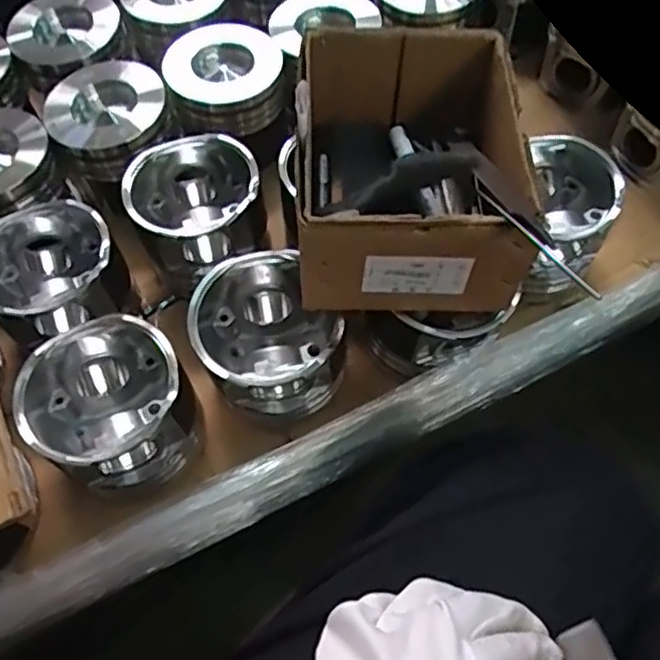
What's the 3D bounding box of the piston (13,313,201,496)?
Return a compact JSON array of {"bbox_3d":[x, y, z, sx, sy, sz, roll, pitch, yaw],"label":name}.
[{"bbox_3d":[-0.159,0.054,0.479,0.106,0.075,0.102,-2,59,3],"label":"piston"}]

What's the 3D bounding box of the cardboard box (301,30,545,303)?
[{"bbox_3d":[0.057,-0.114,0.474,0.146,0.119,0.189,0,60,4],"label":"cardboard box"}]

